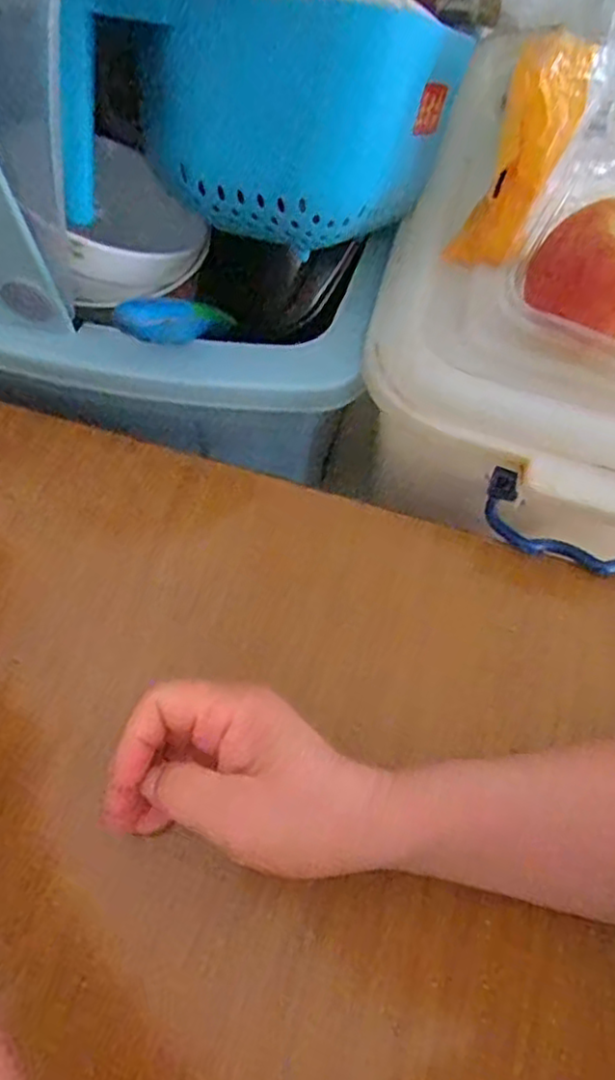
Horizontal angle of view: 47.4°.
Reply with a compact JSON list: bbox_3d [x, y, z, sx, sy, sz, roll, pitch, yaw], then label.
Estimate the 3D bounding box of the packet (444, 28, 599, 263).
[{"bbox_3d":[0.111,-0.197,0.367,0.038,0.114,0.030,30,43,11],"label":"packet"}]

